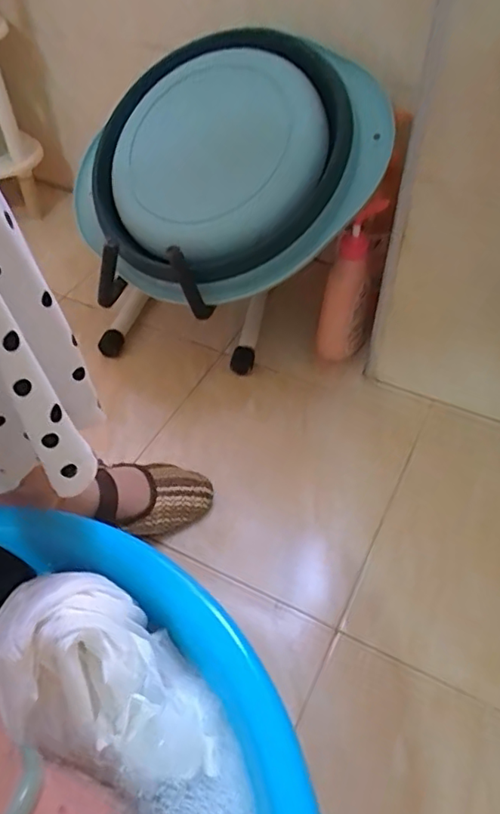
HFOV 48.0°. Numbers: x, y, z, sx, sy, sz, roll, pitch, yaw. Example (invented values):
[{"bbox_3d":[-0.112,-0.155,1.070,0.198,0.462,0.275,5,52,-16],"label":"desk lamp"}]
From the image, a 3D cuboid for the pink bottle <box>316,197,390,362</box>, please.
[{"bbox_3d":[0.129,-0.155,0.751,0.061,0.219,0.057,5,48,6],"label":"pink bottle"}]

